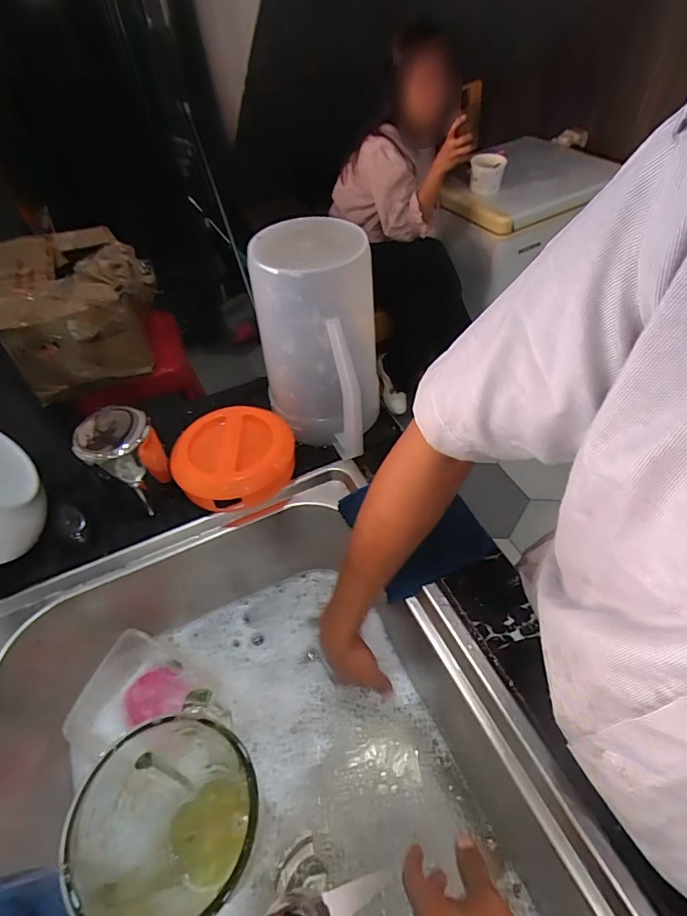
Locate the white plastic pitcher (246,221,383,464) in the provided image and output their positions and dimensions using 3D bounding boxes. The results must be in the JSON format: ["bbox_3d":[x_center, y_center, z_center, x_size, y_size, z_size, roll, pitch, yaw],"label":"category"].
[{"bbox_3d":[-0.027,-0.135,0.574,0.141,0.228,0.163,-4,48,1],"label":"white plastic pitcher"}]

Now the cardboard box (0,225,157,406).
[{"bbox_3d":[-0.613,-0.373,1.120,0.313,0.178,0.453,-19,50,-12],"label":"cardboard box"}]

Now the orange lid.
[{"bbox_3d":[-0.139,-0.003,0.604,0.151,0.046,0.140,-11,49,-6],"label":"orange lid"}]

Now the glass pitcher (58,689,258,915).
[{"bbox_3d":[-0.141,0.344,0.437,0.142,0.189,0.140,33,59,29],"label":"glass pitcher"}]

